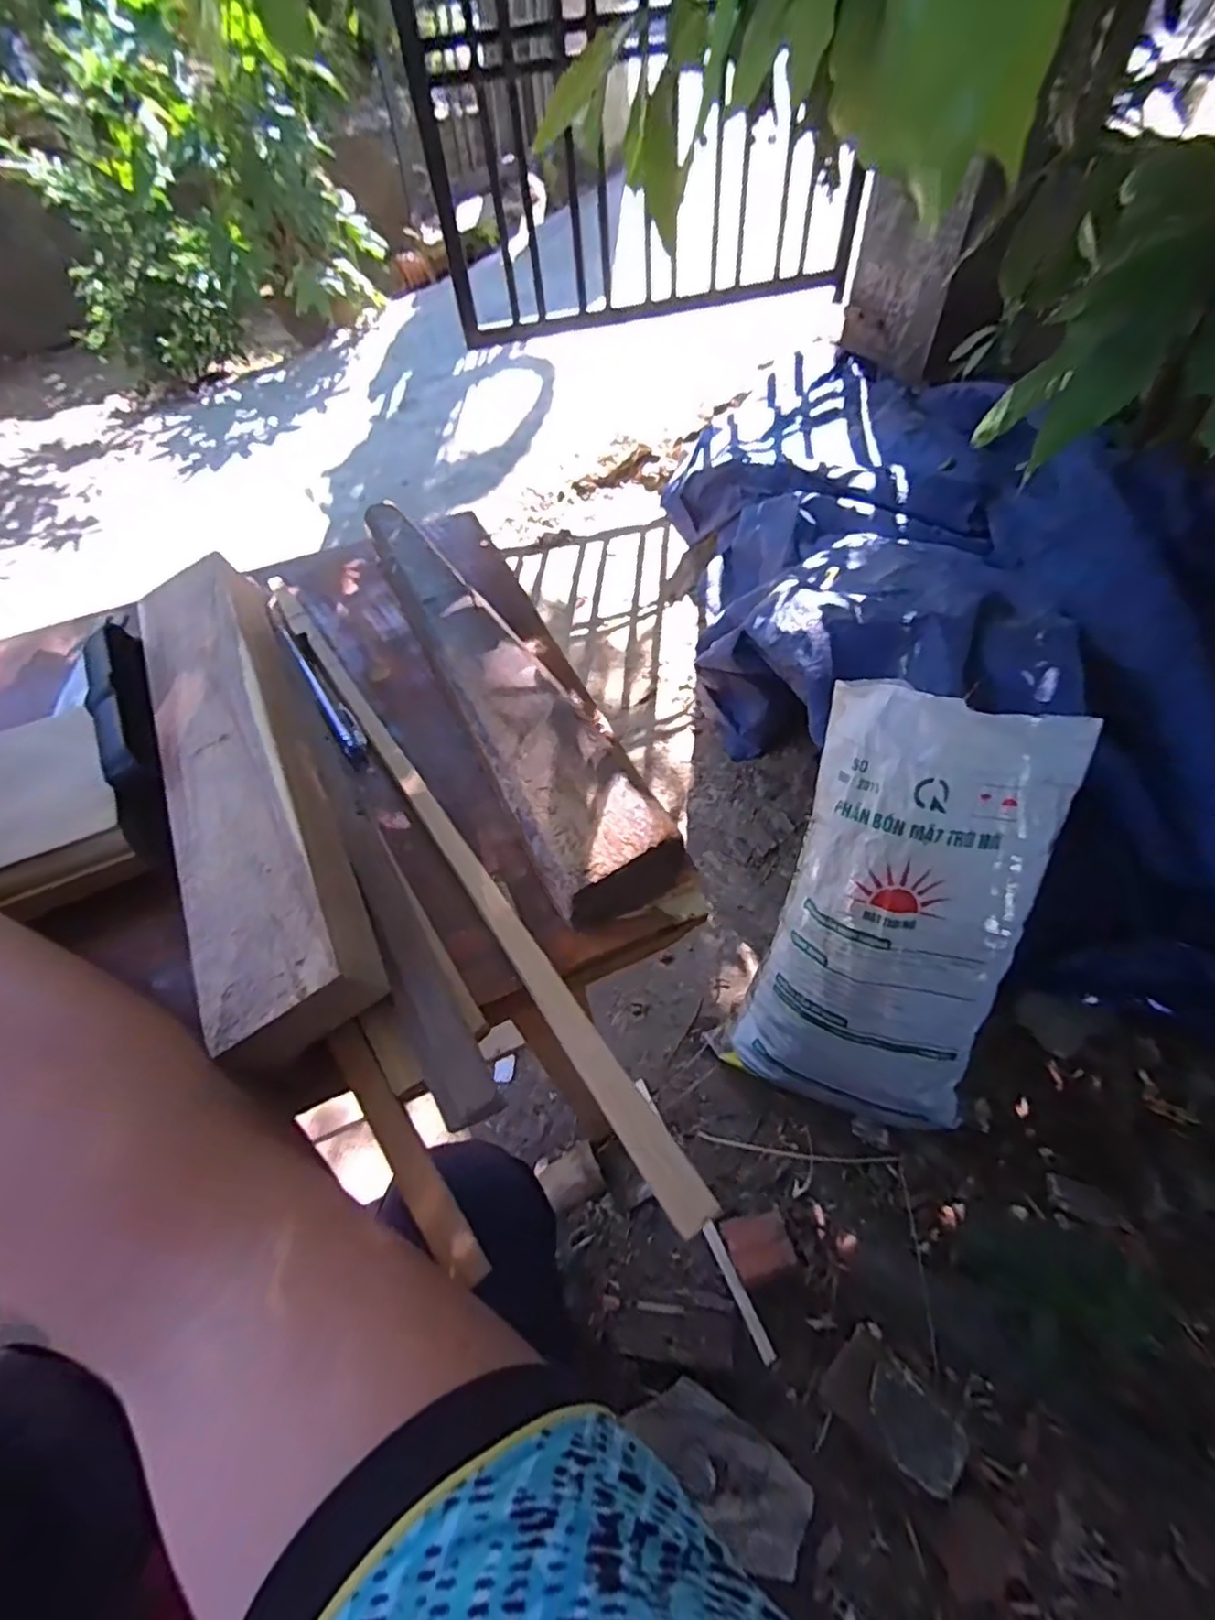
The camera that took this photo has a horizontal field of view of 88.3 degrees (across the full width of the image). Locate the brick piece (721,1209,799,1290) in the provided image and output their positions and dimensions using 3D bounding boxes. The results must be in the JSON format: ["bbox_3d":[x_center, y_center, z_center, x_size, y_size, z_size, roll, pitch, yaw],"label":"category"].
[{"bbox_3d":[0.215,0.611,0.879,0.087,0.040,0.073,-15,67,-4],"label":"brick piece"}]

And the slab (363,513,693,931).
[{"bbox_3d":[-0.061,-0.079,0.353,0.062,0.033,0.318,-24,56,-12],"label":"slab"}]

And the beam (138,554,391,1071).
[{"bbox_3d":[-0.182,-0.023,0.306,0.072,0.048,0.288,-25,56,-12],"label":"beam"}]

